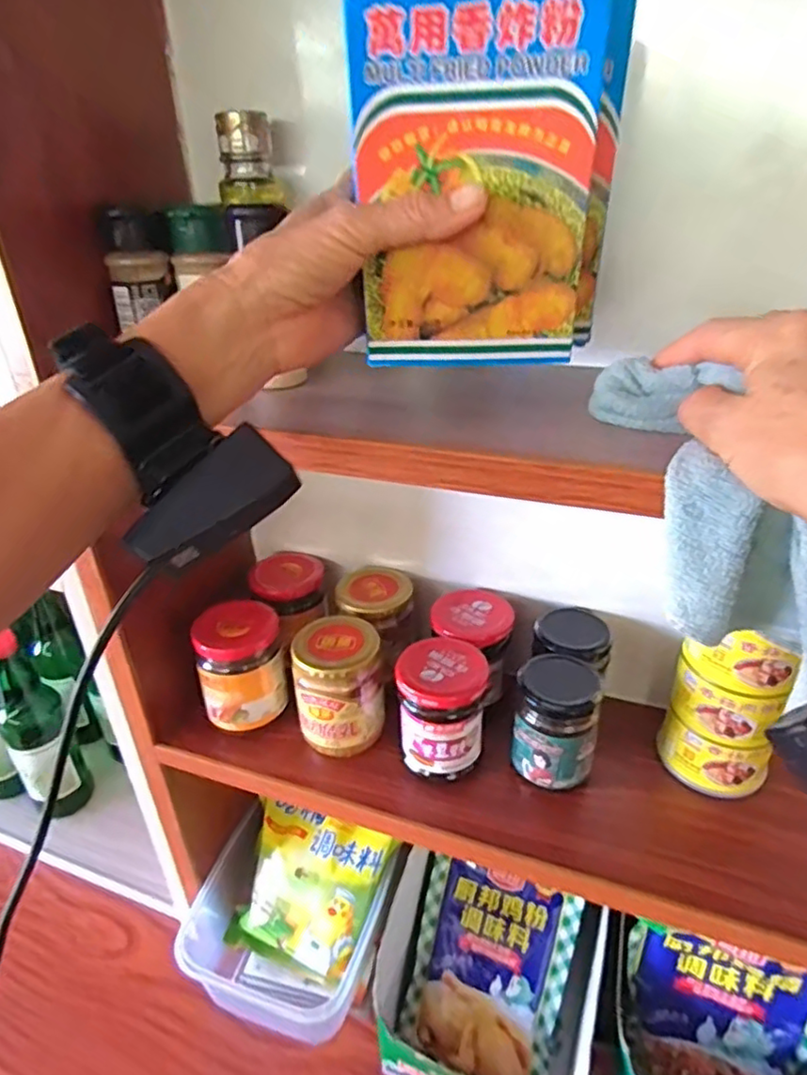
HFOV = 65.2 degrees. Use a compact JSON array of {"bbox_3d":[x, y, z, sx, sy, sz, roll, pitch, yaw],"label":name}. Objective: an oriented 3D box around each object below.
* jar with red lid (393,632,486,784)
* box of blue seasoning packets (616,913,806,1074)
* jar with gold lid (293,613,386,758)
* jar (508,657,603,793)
[{"bbox_3d":[0.028,0.128,0.467,0.060,0.090,0.061,-2,30,1],"label":"jar with red lid"},{"bbox_3d":[0.229,0.387,0.462,0.158,0.158,0.107,9,32,19],"label":"box of blue seasoning packets"},{"bbox_3d":[-0.049,0.115,0.488,0.063,0.090,0.062,-2,30,1],"label":"jar with gold lid"},{"bbox_3d":[0.109,0.131,0.450,0.054,0.074,0.053,-2,30,1],"label":"jar"}]

